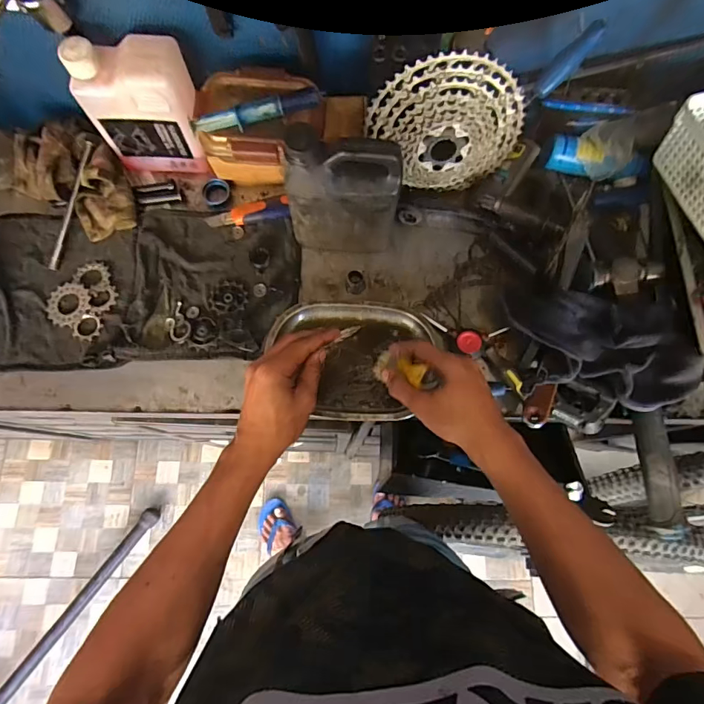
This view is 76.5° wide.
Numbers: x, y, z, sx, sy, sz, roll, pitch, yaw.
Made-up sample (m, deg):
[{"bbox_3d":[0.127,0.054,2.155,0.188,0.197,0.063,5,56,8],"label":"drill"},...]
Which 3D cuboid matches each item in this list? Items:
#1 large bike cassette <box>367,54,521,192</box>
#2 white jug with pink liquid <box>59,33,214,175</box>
[{"bbox_3d":[0.115,-0.270,0.546,0.186,0.163,0.046,-4,74,-3],"label":"large bike cassette"},{"bbox_3d":[-0.250,-0.299,0.563,0.131,0.166,0.068,6,74,0],"label":"white jug with pink liquid"}]

